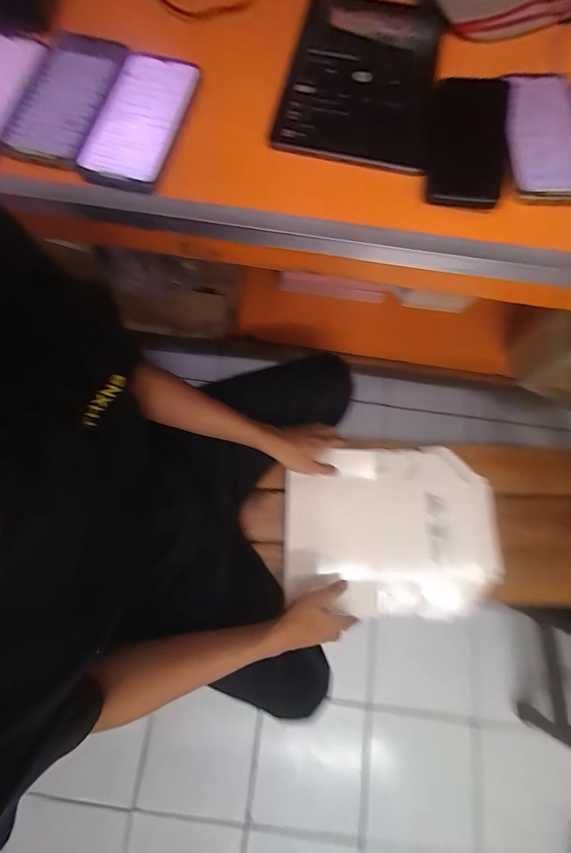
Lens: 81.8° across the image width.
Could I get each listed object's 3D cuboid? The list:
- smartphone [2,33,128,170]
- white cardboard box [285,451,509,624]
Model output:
[{"bbox_3d":[-0.229,-0.340,0.340,0.091,0.011,0.165,10,75,2],"label":"smartphone"},{"bbox_3d":[0.195,0.187,0.607,0.385,0.026,0.286,-1,75,-1],"label":"white cardboard box"}]

